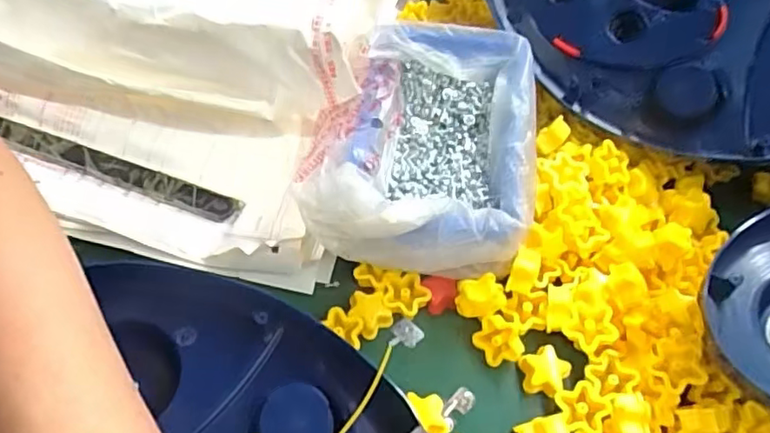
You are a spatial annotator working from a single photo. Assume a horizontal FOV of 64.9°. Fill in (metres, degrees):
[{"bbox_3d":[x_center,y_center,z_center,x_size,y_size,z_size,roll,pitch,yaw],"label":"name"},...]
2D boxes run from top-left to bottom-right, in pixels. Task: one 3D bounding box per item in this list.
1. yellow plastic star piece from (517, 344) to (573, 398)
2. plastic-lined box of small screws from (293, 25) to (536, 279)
[{"bbox_3d":[0.084,0.083,0.317,0.025,0.010,0.024,-19,61,-14],"label":"yellow plastic star piece"},{"bbox_3d":[0.022,-0.048,0.352,0.125,0.056,0.169,11,58,4],"label":"plastic-lined box of small screws"}]

